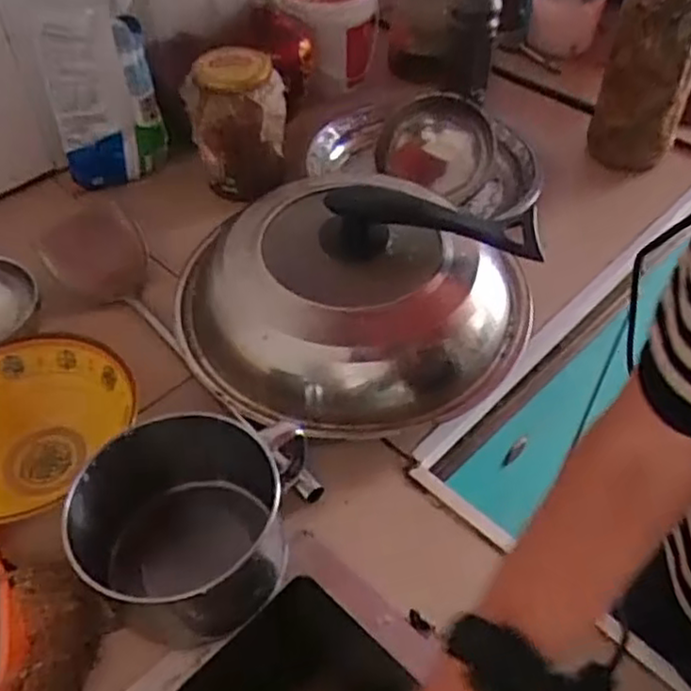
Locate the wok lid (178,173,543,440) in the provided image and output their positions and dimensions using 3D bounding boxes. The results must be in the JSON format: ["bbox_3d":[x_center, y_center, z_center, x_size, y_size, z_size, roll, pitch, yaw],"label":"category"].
[{"bbox_3d":[0.008,-0.048,0.600,0.264,0.117,0.238,-35,57,-27],"label":"wok lid"}]

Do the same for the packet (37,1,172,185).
[{"bbox_3d":[-0.259,-0.260,0.767,0.107,0.186,0.049,-22,52,-18],"label":"packet"}]

